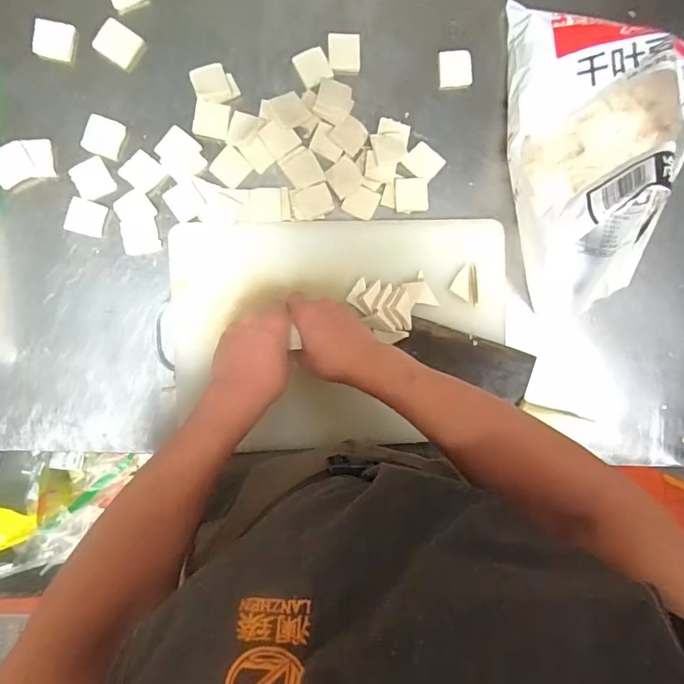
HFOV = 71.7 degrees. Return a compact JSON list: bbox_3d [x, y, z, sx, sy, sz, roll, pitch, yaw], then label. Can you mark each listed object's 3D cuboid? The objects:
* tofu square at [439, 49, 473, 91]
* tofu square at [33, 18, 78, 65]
[{"bbox_3d":[0.151,-0.362,0.629,0.042,0.008,0.049,-4,93,-6],"label":"tofu square"},{"bbox_3d":[-0.355,-0.373,0.586,0.049,0.007,0.046,8,92,-7],"label":"tofu square"}]

